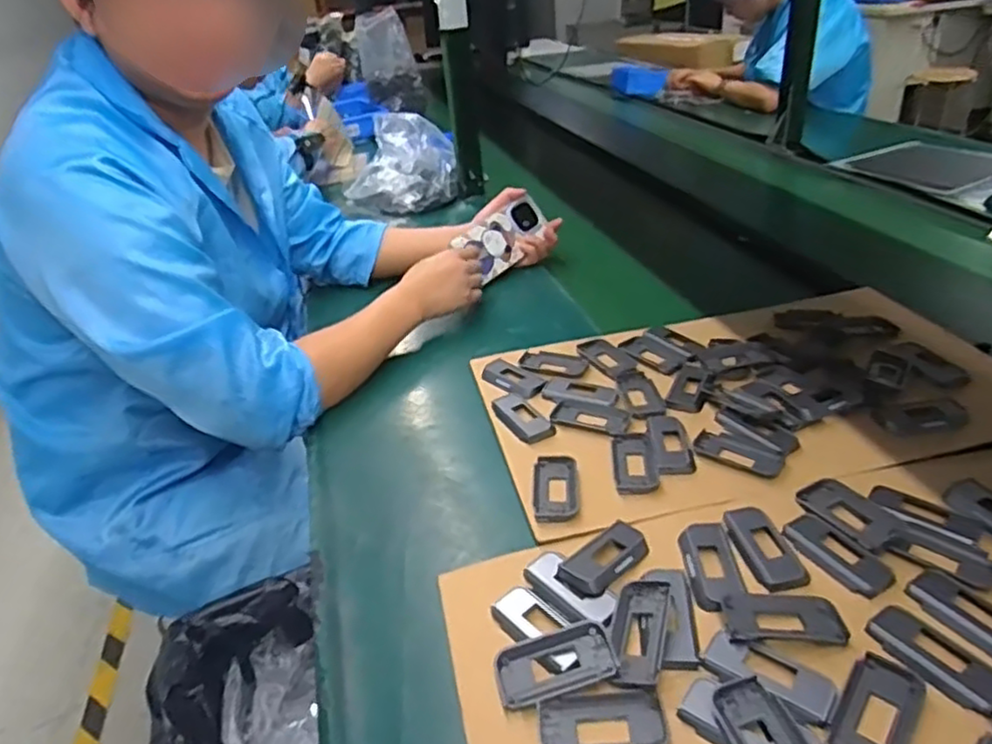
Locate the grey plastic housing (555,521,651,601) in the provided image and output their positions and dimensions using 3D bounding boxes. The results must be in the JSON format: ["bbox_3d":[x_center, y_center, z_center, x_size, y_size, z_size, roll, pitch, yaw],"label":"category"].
[{"bbox_3d":[0.083,0.137,0.508,0.078,0.011,0.039,-31,40,-34],"label":"grey plastic housing"}]

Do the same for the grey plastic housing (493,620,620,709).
[{"bbox_3d":[0.038,0.187,0.436,0.075,0.015,0.036,-11,33,-9],"label":"grey plastic housing"}]

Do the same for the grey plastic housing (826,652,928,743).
[{"bbox_3d":[0.221,0.199,0.393,0.037,0.010,0.083,21,41,34],"label":"grey plastic housing"}]

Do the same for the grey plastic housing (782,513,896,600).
[{"bbox_3d":[0.248,0.132,0.494,0.037,0.005,0.078,-20,35,-22],"label":"grey plastic housing"}]

